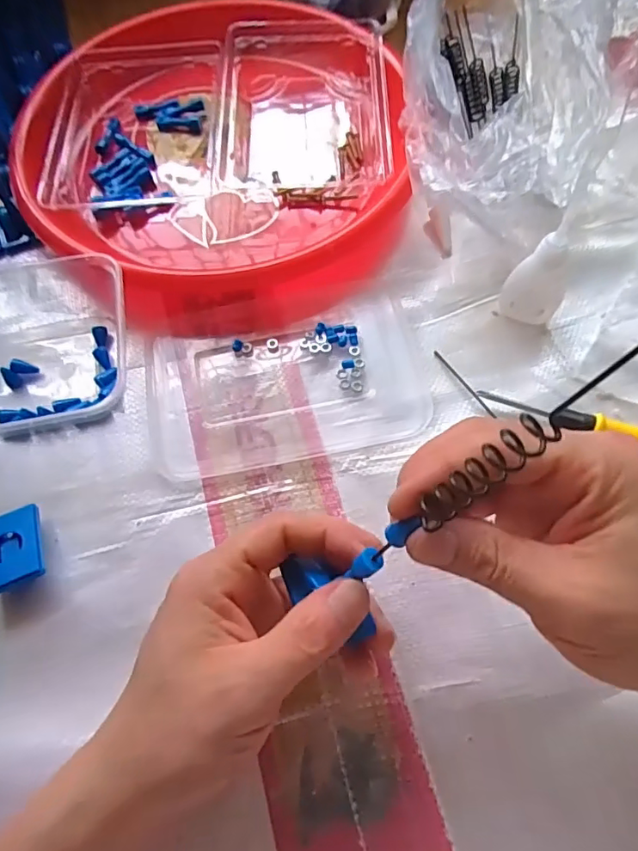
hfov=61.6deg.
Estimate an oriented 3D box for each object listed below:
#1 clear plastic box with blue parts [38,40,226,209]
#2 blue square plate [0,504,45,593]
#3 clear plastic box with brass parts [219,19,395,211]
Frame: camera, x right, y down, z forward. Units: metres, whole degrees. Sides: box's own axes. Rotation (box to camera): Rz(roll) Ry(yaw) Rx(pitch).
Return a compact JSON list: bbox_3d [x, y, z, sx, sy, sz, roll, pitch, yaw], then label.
[{"bbox_3d":[-0.135,-0.231,0.413,0.122,0.033,0.171,-2,64,1],"label":"clear plastic box with blue parts"},{"bbox_3d":[-0.168,0.068,0.291,0.034,0.010,0.043,-18,59,-14],"label":"blue square plate"},{"bbox_3d":[-0.009,-0.242,0.415,0.127,0.034,0.171,-1,65,2],"label":"clear plastic box with brass parts"}]

